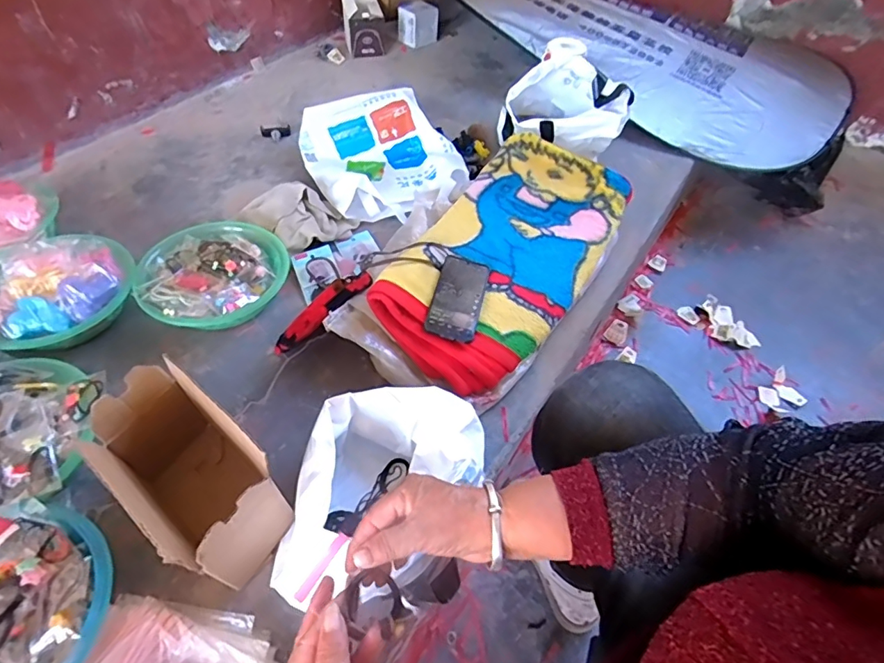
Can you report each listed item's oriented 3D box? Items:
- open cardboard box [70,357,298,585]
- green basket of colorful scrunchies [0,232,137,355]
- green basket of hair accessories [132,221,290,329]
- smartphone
[{"bbox_3d":[-0.289,0.171,0.574,0.221,0.181,0.119,35,57,22],"label":"open cardboard box"},{"bbox_3d":[-0.617,-0.060,0.795,0.198,0.111,0.225,34,57,22],"label":"green basket of colorful scrunchies"},{"bbox_3d":[-0.400,-0.091,0.843,0.211,0.086,0.228,2,51,-2],"label":"green basket of hair accessories"},{"bbox_3d":[0.027,-0.058,0.788,0.078,0.013,0.169,13,52,7],"label":"smartphone"}]

